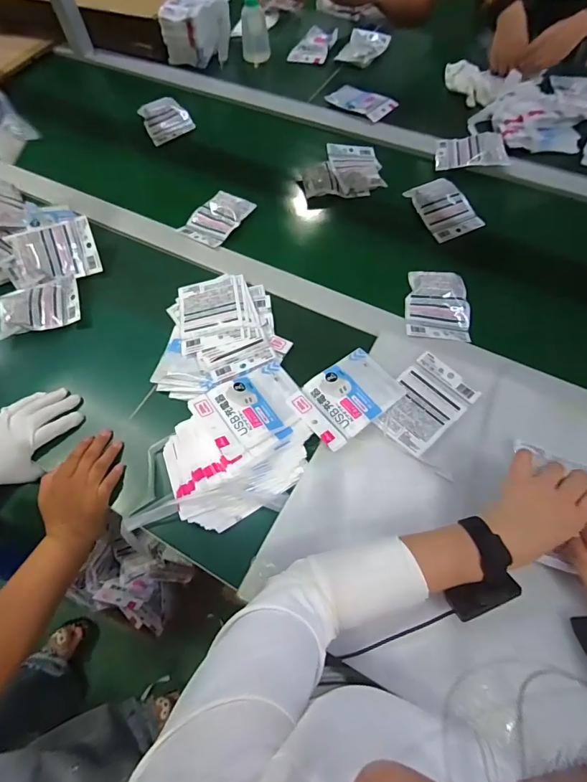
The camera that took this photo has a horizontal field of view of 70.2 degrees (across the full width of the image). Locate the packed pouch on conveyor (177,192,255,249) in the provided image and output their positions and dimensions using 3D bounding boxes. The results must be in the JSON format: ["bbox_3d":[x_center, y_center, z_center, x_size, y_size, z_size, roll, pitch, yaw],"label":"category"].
[{"bbox_3d":[-0.147,-0.320,0.769,0.104,0.024,0.115,23,66,15],"label":"packed pouch on conveyor"}]

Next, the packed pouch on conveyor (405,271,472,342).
[{"bbox_3d":[0.228,-0.135,0.655,0.097,0.026,0.118,9,64,9],"label":"packed pouch on conveyor"}]

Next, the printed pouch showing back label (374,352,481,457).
[{"bbox_3d":[0.177,0.016,0.573,0.136,0.010,0.092,-41,67,-16],"label":"printed pouch showing back label"}]

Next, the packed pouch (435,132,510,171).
[{"bbox_3d":[0.347,-0.471,0.823,0.126,0.011,0.097,-5,62,15],"label":"packed pouch"}]

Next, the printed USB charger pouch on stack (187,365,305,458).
[{"bbox_3d":[-0.056,0.022,0.564,0.137,0.008,0.112,-21,61,-22],"label":"printed USB charger pouch on stack"}]

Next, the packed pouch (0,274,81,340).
[{"bbox_3d":[-0.415,-0.141,0.684,0.126,0.022,0.099,-14,63,-3],"label":"packed pouch"}]

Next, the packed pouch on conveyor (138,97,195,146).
[{"bbox_3d":[-0.283,-0.606,0.932,0.099,0.035,0.104,-26,64,-9],"label":"packed pouch on conveyor"}]

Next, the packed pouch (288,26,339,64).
[{"bbox_3d":[0.051,-0.864,1.033,0.091,0.038,0.126,16,65,12],"label":"packed pouch"}]

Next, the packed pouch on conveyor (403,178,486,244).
[{"bbox_3d":[0.277,-0.339,0.759,0.098,0.032,0.127,-23,63,-8],"label":"packed pouch on conveyor"}]

